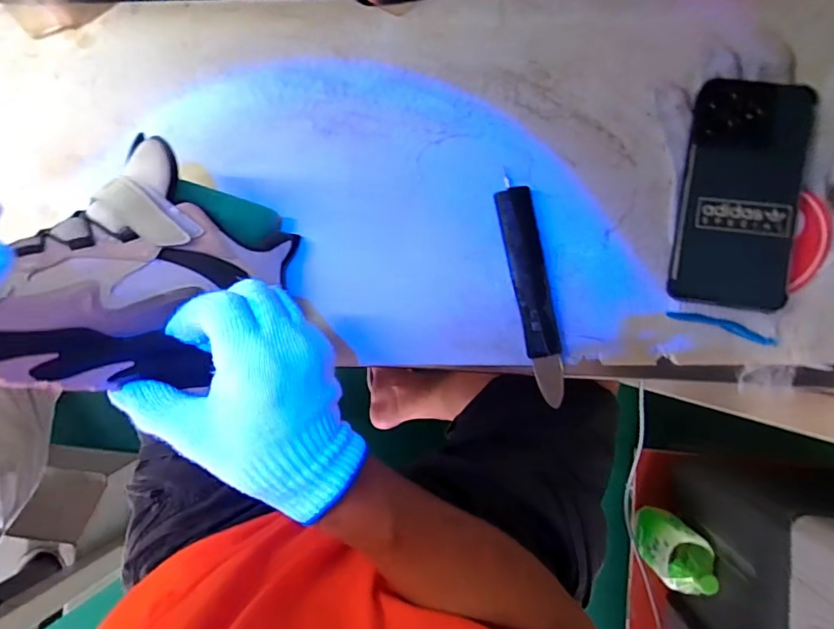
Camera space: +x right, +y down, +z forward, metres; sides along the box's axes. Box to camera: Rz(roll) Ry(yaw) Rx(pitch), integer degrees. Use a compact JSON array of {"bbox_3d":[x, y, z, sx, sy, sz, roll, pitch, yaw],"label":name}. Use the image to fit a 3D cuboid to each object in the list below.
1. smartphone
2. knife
[{"bbox_3d":[0.236,-0.088,0.360,0.078,0.012,0.162,9,90,13],"label":"smartphone"},{"bbox_3d":[0.089,-0.018,0.381,0.028,0.022,0.170,-11,88,3],"label":"knife"}]

